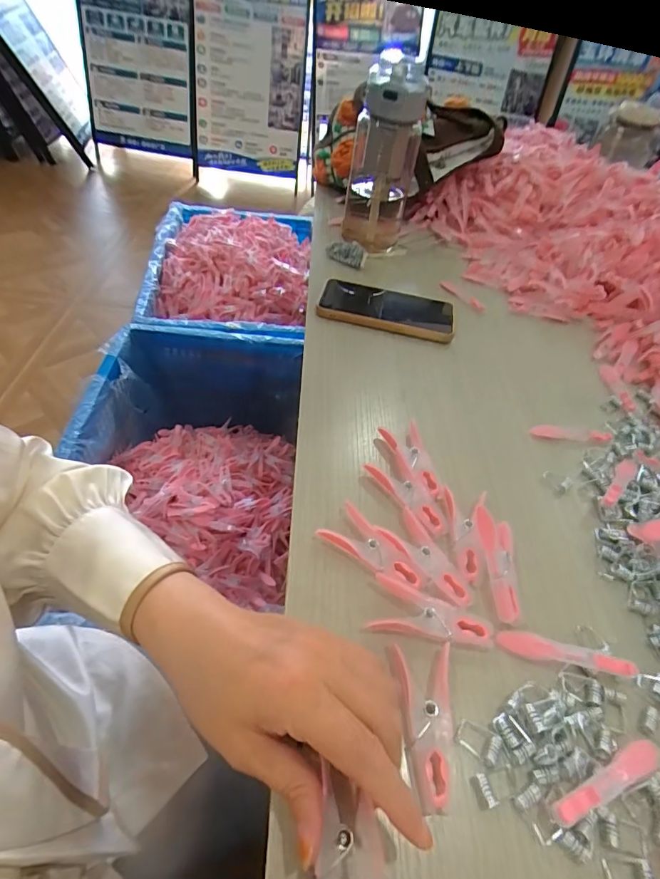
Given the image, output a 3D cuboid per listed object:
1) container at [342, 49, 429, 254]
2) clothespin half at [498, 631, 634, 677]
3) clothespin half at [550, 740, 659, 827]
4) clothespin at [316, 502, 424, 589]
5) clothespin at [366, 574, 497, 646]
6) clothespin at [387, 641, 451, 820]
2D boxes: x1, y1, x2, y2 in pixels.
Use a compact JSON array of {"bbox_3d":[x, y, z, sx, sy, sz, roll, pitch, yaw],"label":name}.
[{"bbox_3d":[0.067,-0.356,0.588,0.083,0.210,0.100,8,48,-2],"label":"container"},{"bbox_3d":[0.146,0.134,0.281,0.079,0.014,0.012,14,47,7],"label":"clothespin half"},{"bbox_3d":[0.147,0.180,0.239,0.076,0.013,0.013,-14,50,-18],"label":"clothespin half"},{"bbox_3d":[0.031,0.078,0.314,0.073,0.014,0.034,34,52,23],"label":"clothespin"},{"bbox_3d":[0.065,0.114,0.287,0.077,0.015,0.031,16,47,8],"label":"clothespin"},{"bbox_3d":[0.056,0.155,0.250,0.034,0.015,0.078,0,47,-6],"label":"clothespin"}]

